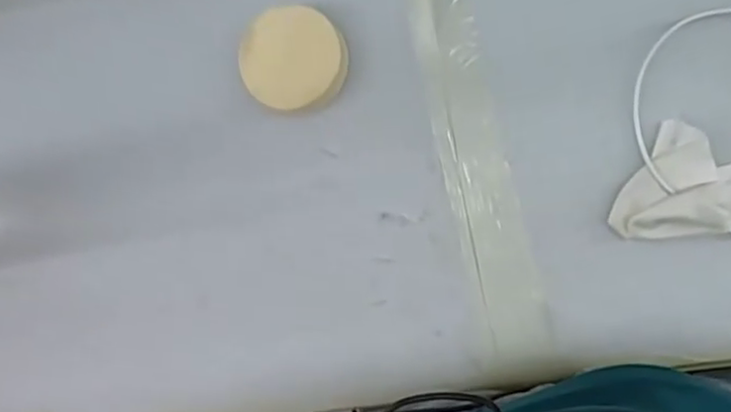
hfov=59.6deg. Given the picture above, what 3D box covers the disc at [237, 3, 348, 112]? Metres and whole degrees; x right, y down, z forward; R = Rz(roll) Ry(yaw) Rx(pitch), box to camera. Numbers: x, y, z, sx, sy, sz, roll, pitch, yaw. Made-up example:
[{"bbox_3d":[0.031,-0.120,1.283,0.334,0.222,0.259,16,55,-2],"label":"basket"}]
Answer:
[{"bbox_3d":[-0.042,-0.088,0.388,0.062,0.029,0.057,0,93,9],"label":"disc"}]

